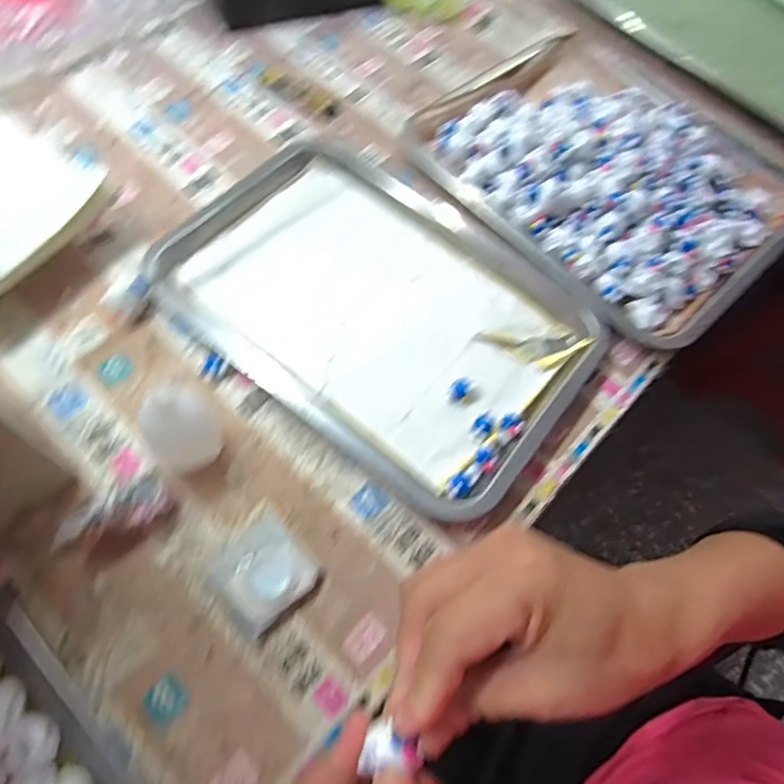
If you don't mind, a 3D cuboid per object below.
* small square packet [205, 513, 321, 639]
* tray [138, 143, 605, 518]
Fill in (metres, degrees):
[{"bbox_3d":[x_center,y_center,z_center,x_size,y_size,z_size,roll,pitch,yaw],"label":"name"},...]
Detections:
[{"bbox_3d":[-0.077,0.106,0.325,0.055,0.009,0.052,-38,74,-21],"label":"small square packet"},{"bbox_3d":[-0.013,-0.071,0.427,0.322,0.035,0.220,37,66,11],"label":"tray"}]

